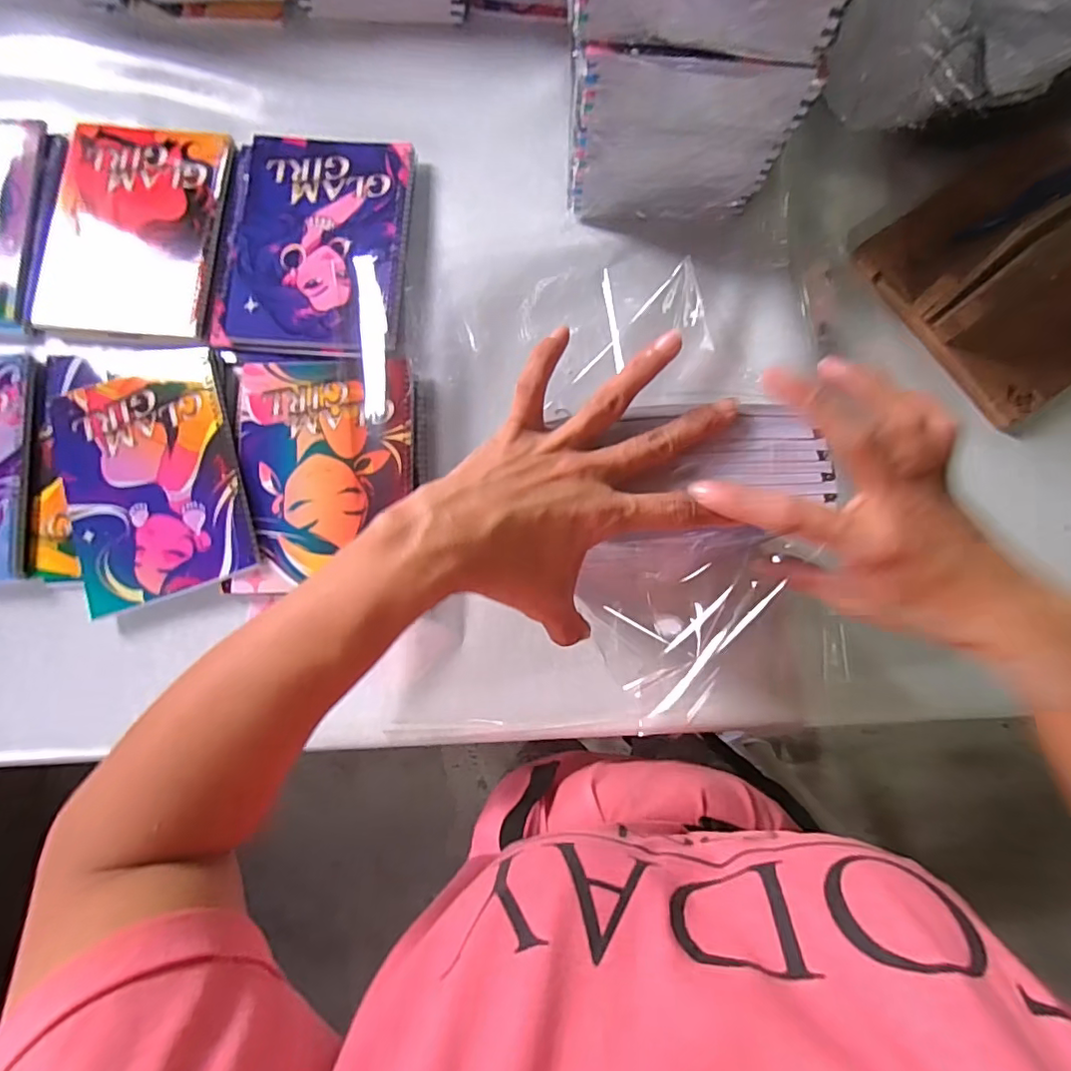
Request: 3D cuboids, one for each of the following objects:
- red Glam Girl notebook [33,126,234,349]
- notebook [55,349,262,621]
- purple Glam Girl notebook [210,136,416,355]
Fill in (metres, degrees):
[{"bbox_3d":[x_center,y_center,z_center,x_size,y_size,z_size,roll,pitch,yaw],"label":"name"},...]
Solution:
[{"bbox_3d":[-0.364,-0.275,0.508,0.159,0.019,0.199,6,81,1],"label":"red Glam Girl notebook"},{"bbox_3d":[-0.324,-0.049,0.475,0.144,0.011,0.196,-16,81,-3],"label":"notebook"},{"bbox_3d":[-0.195,-0.262,0.501,0.158,0.022,0.205,7,81,1],"label":"purple Glam Girl notebook"}]

